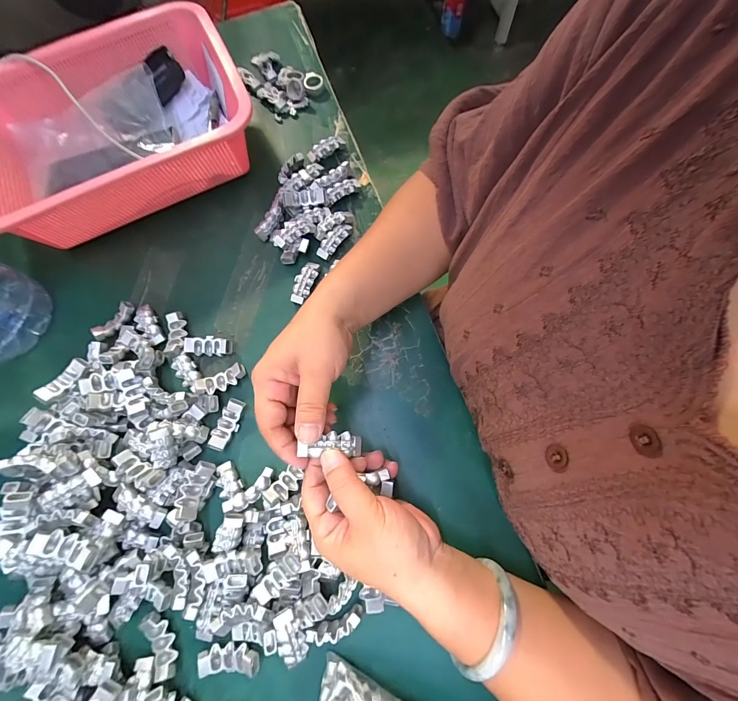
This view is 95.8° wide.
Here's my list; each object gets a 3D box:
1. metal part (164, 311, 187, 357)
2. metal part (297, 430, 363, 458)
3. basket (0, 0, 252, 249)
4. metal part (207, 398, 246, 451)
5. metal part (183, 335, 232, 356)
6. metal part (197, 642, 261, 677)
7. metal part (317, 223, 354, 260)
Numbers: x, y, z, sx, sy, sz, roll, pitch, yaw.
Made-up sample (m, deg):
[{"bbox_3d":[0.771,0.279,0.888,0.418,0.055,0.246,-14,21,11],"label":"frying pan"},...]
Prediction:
[{"bbox_3d":[-0.199,-0.017,0.343,0.019,0.008,0.046,-7,72,2],"label":"metal part"},{"bbox_3d":[-0.026,0.069,0.244,0.047,0.010,0.018,1,74,-24],"label":"metal part"},{"bbox_3d":[-0.291,-0.253,0.375,0.303,0.080,0.228,-23,72,-4],"label":"basket"},{"bbox_3d":[-0.134,0.069,0.313,0.019,0.010,0.048,24,75,11],"label":"metal part"},{"bbox_3d":[-0.163,-0.005,0.339,0.046,0.012,0.018,1,72,4],"label":"metal part"},{"bbox_3d":[-0.109,0.243,0.262,0.047,0.011,0.018,-2,72,3],"label":"metal part"},{"bbox_3d":[-0.038,-0.121,0.363,0.018,0.006,0.048,34,77,13],"label":"metal part"}]

